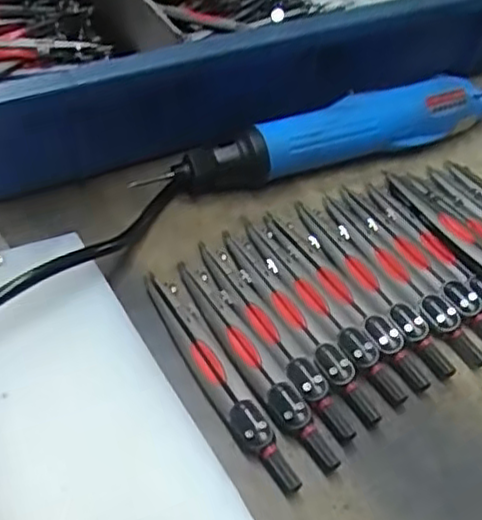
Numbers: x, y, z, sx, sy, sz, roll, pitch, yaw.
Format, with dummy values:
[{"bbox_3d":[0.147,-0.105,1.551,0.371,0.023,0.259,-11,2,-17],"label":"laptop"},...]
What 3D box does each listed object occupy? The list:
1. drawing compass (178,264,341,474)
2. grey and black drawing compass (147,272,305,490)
[{"bbox_3d":[0.004,0.041,0.320,0.016,0.009,0.129,-19,52,-22],"label":"drawing compass"},{"bbox_3d":[-0.012,0.047,0.310,0.017,0.009,0.124,-20,53,-23],"label":"grey and black drawing compass"}]

